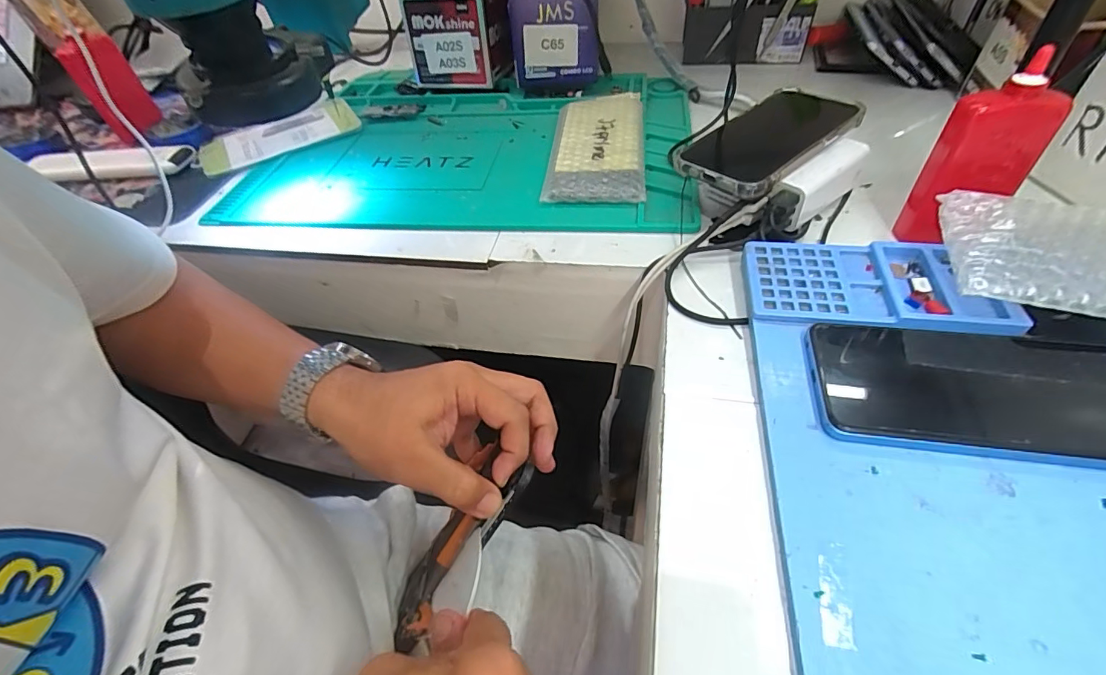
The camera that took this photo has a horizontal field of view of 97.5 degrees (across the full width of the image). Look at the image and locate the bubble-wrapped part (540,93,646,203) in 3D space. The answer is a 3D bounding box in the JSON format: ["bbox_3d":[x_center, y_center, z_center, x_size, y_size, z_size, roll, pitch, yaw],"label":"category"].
[{"bbox_3d":[0.043,-0.188,0.471,0.087,0.021,0.180,1,47,8],"label":"bubble-wrapped part"}]

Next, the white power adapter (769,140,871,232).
[{"bbox_3d":[0.205,-0.117,0.378,0.089,0.049,0.022,-31,51,-21],"label":"white power adapter"}]

